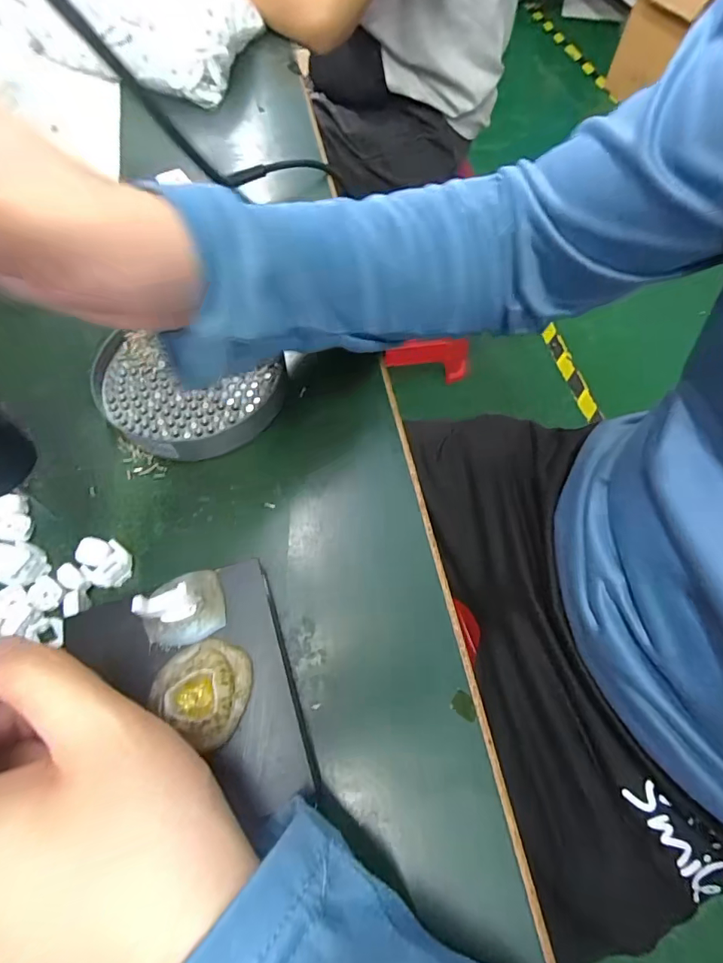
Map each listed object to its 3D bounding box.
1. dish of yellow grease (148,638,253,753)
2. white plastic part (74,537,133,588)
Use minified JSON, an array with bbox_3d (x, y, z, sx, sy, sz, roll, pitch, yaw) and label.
[{"bbox_3d":[-0.065,0.084,0.192,0.039,0.013,0.036,-1,61,2],"label":"dish of yellow grease"},{"bbox_3d":[-0.135,0.041,0.241,0.032,0.007,0.022,33,67,18],"label":"white plastic part"}]

